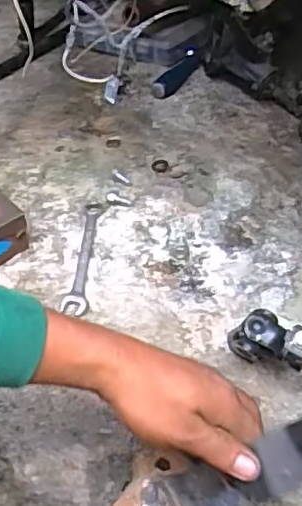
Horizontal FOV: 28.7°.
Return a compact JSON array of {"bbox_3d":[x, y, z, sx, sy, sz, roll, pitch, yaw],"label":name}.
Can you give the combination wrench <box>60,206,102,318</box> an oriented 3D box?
[{"bbox_3d":[-0.075,0.003,0.656,0.027,0.004,0.165,-2,47,5],"label":"combination wrench"}]

